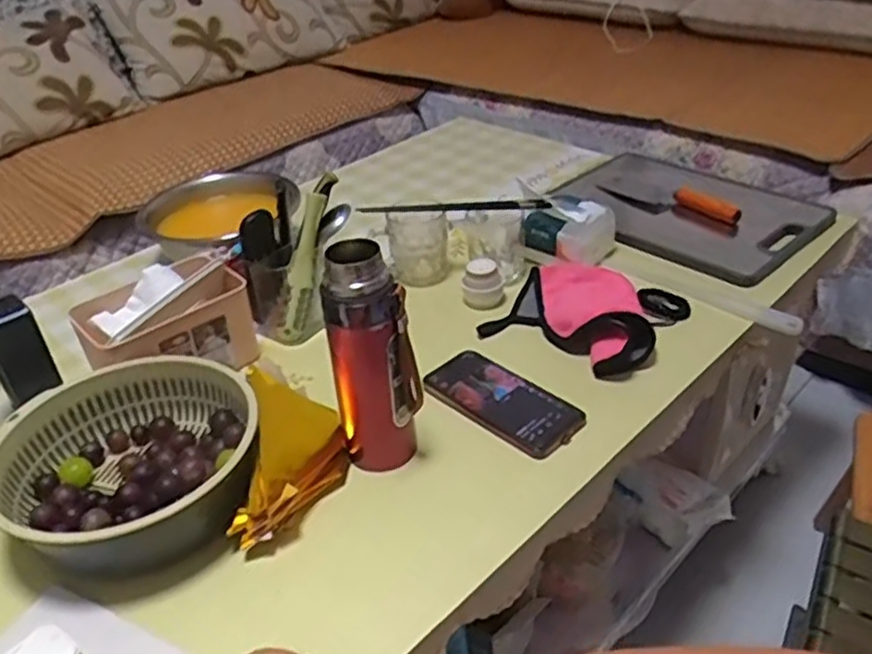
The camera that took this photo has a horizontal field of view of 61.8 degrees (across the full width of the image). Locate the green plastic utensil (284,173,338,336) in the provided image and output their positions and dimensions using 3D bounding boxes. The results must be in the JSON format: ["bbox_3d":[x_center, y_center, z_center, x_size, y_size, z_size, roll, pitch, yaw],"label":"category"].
[{"bbox_3d":[-0.146,-0.084,0.845,0.034,0.188,0.024,12,0,23],"label":"green plastic utensil"}]

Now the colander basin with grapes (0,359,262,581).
[{"bbox_3d":[-0.269,0.121,0.656,0.213,0.082,0.194,-3,34,2],"label":"colander basin with grapes"}]

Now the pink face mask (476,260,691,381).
[{"bbox_3d":[0.171,-0.023,0.842,0.192,0.056,0.167,17,38,35],"label":"pink face mask"}]

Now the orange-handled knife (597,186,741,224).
[{"bbox_3d":[0.327,-0.183,1.047,0.216,0.030,0.037,23,42,34],"label":"orange-handled knife"}]

